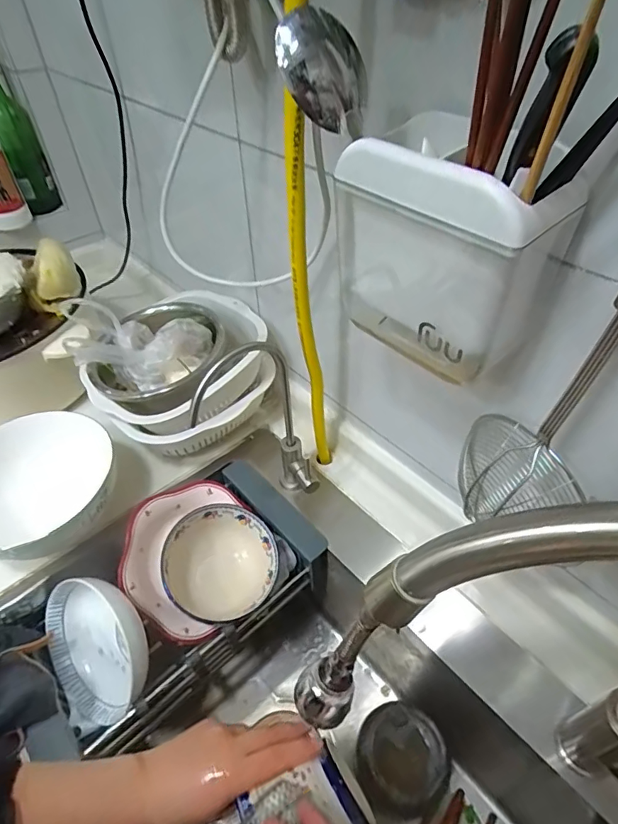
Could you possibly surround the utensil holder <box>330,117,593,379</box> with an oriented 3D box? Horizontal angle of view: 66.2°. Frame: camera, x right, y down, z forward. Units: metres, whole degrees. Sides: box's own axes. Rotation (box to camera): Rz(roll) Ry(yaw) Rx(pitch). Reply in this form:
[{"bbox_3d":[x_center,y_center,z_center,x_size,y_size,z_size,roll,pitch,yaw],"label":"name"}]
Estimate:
[{"bbox_3d":[0.097,-0.122,0.355,0.083,0.172,0.154,-34,54,-27],"label":"utensil holder"}]

